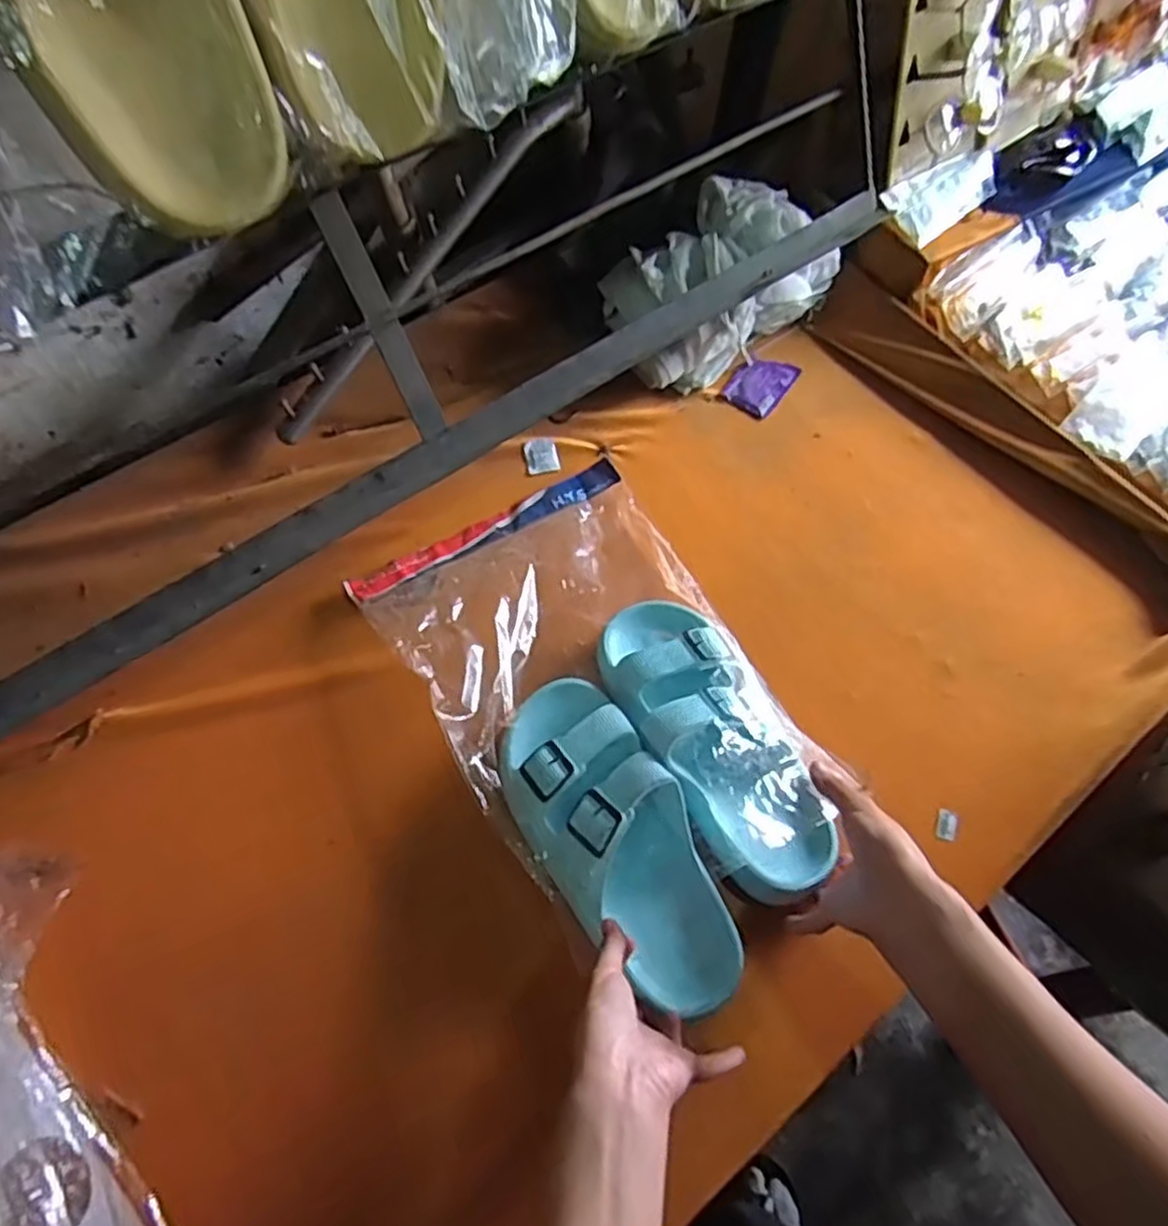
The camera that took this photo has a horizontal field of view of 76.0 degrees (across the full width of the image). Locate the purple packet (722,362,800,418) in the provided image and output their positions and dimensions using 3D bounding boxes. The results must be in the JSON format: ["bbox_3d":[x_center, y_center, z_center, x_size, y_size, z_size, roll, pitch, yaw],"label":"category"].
[{"bbox_3d":[0.181,-0.235,0.766,0.054,0.004,0.076,36,69,14],"label":"purple packet"}]

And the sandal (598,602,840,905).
[{"bbox_3d":[0.097,0.085,0.548,0.099,0.077,0.238,-24,63,-12],"label":"sandal"}]

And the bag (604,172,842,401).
[{"bbox_3d":[0.130,-0.331,0.753,0.210,0.105,0.133,-37,70,-18],"label":"bag"}]

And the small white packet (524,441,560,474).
[{"bbox_3d":[-0.041,-0.151,0.720,0.030,0.004,0.036,-14,66,-8],"label":"small white packet"}]

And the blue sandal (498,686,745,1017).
[{"bbox_3d":[0.023,0.154,0.513,0.100,0.063,0.237,-29,74,-14],"label":"blue sandal"}]

